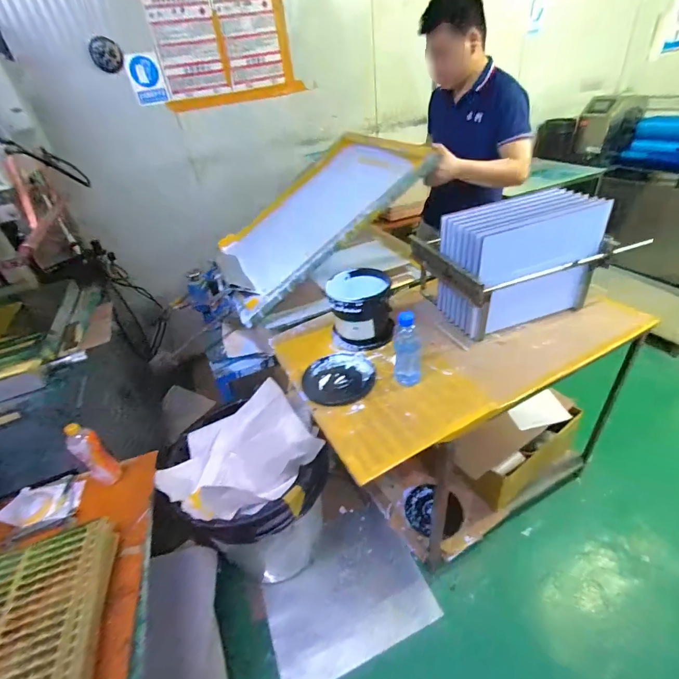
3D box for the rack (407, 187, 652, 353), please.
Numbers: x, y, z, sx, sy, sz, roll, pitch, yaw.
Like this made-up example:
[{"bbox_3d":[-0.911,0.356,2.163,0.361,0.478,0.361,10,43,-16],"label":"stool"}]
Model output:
[{"bbox_3d":[0.517,-0.271,1.183,0.442,0.359,0.383,-14,36,-10],"label":"rack"}]

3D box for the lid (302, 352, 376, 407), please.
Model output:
[{"bbox_3d":[-0.001,0.109,1.061,0.203,0.024,0.209,-5,35,3],"label":"lid"}]

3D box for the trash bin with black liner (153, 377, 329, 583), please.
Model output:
[{"bbox_3d":[-0.316,0.527,1.271,0.425,0.670,0.482,-33,42,-32],"label":"trash bin with black liner"}]

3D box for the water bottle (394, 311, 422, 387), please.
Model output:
[{"bbox_3d":[0.176,0.031,0.932,0.068,0.211,0.056,0,36,10],"label":"water bottle"}]

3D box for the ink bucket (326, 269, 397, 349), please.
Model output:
[{"bbox_3d":[0.062,-0.102,1.174,0.187,0.197,0.199,-5,35,3],"label":"ink bucket"}]

